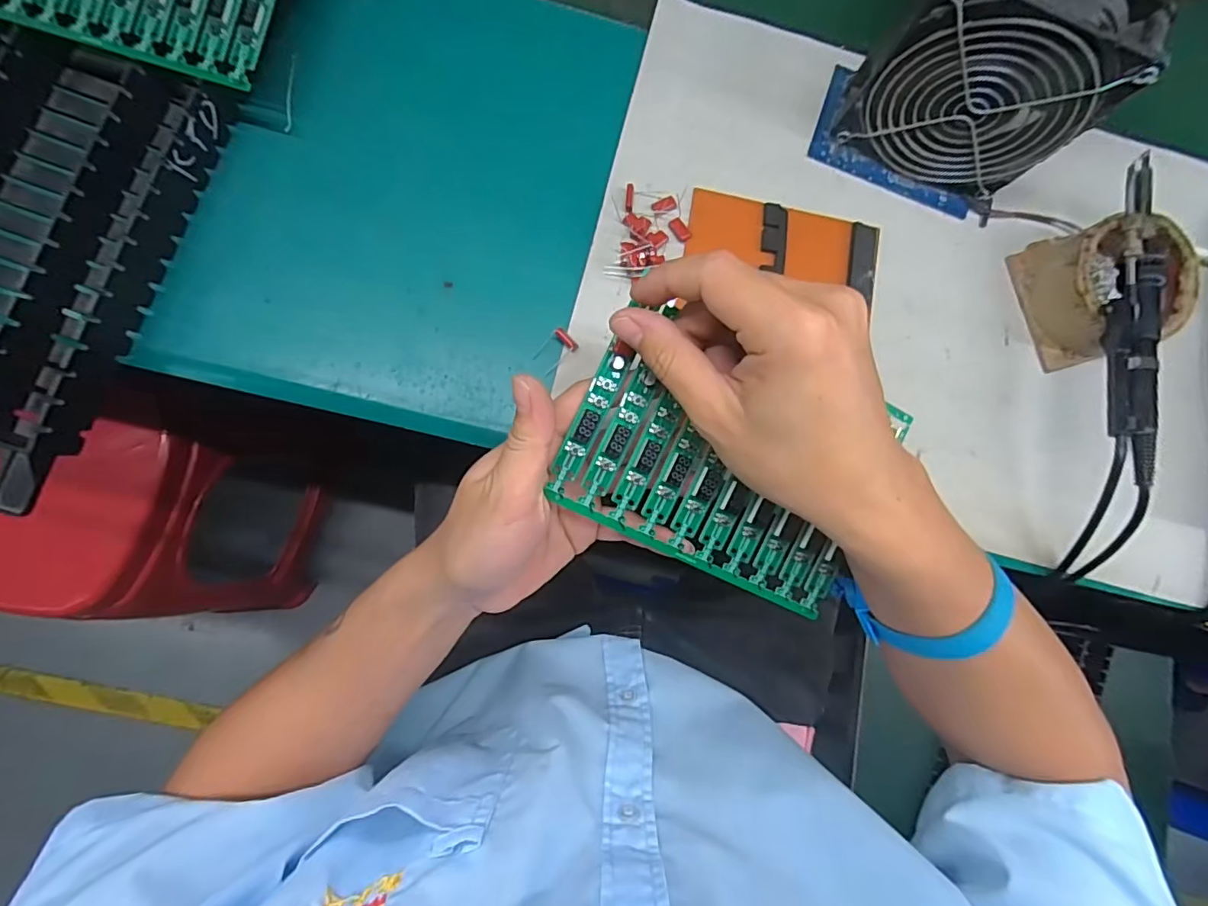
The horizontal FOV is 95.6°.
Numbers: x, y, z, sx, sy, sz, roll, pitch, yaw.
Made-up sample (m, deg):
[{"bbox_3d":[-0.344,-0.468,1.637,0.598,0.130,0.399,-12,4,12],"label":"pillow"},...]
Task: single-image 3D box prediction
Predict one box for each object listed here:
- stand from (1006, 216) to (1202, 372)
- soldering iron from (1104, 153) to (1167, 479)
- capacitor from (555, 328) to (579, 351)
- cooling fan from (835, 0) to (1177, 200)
[{"bbox_3d":[0.337,-0.112,0.365,0.087,0.050,0.089,-15,86,-7],"label":"stand"},{"bbox_3d":[0.320,-0.084,0.330,0.022,0.018,0.202,10,83,-5],"label":"soldering iron"},{"bbox_3d":[-0.023,-0.071,0.342,0.018,0.004,0.006,44,82,-12],"label":"capacitor"},{"bbox_3d":[0.219,-0.220,0.326,0.125,0.121,0.047,19,82,-3],"label":"cooling fan"}]

